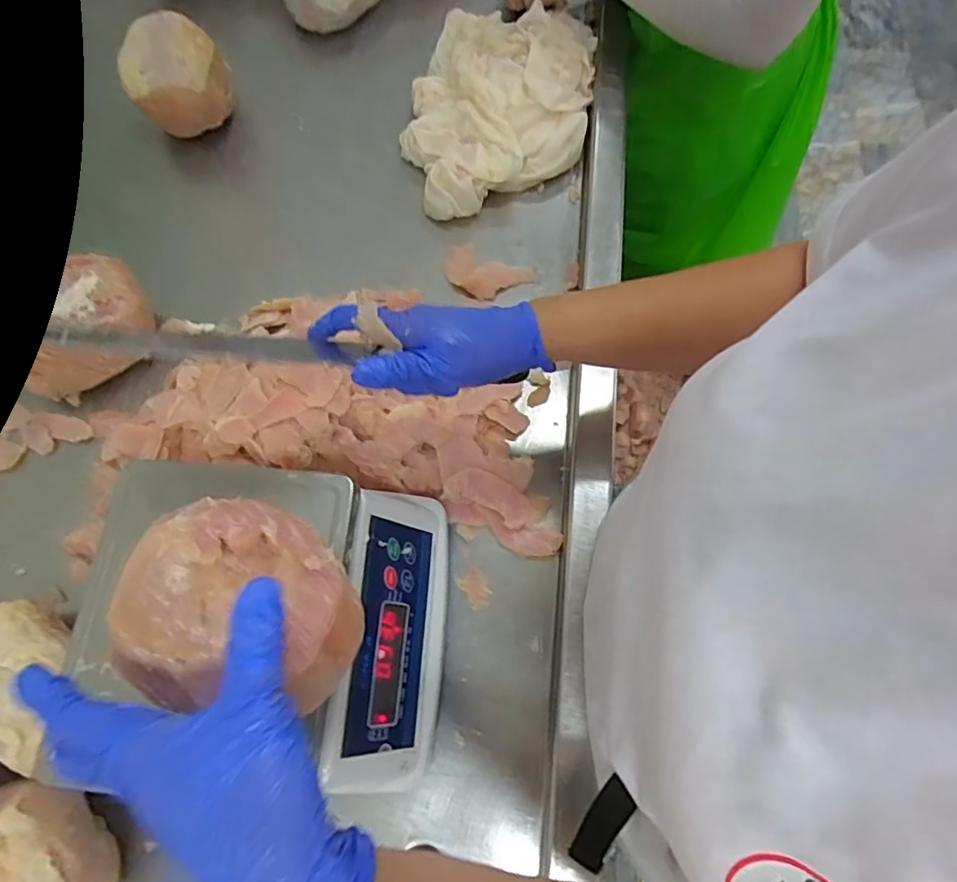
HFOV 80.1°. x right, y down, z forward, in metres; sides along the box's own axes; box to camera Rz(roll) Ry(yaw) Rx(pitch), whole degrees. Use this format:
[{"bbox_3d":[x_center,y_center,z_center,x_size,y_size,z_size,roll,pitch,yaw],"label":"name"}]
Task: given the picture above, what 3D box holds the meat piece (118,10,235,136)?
[{"bbox_3d":[-0.369,-0.441,0.706,0.112,0.095,0.115,-12,69,-3],"label":"meat piece"}]

